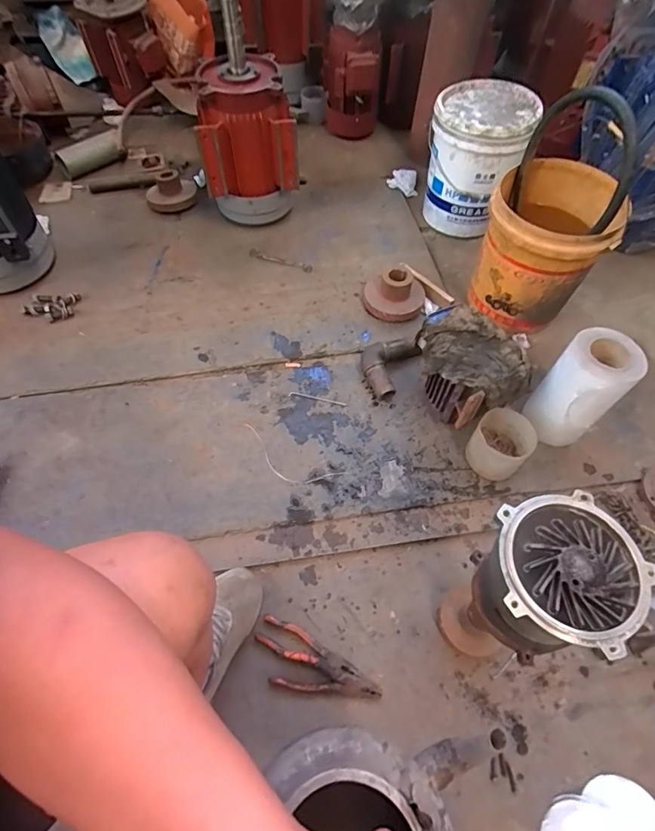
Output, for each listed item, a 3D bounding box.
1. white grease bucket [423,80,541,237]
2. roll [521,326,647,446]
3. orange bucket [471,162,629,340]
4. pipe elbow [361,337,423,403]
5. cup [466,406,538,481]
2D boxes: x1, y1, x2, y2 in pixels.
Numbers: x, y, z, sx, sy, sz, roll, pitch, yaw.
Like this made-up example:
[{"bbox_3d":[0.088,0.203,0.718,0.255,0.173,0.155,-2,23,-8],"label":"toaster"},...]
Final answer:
[{"bbox_3d":[0.437,-0.761,1.363,0.267,0.347,0.259,1,59,-2],"label":"white grease bucket"},{"bbox_3d":[0.537,-0.054,0.959,0.134,0.236,0.143,1,59,-2],"label":"roll"},{"bbox_3d":[0.534,-0.420,1.160,0.282,0.330,0.295,27,62,13],"label":"orange bucket"},{"bbox_3d":[0.141,-0.127,1.111,0.125,0.053,0.178,27,62,13],"label":"pipe elbow"},{"bbox_3d":[0.377,0.065,0.984,0.121,0.078,0.145,37,64,18],"label":"cup"}]

